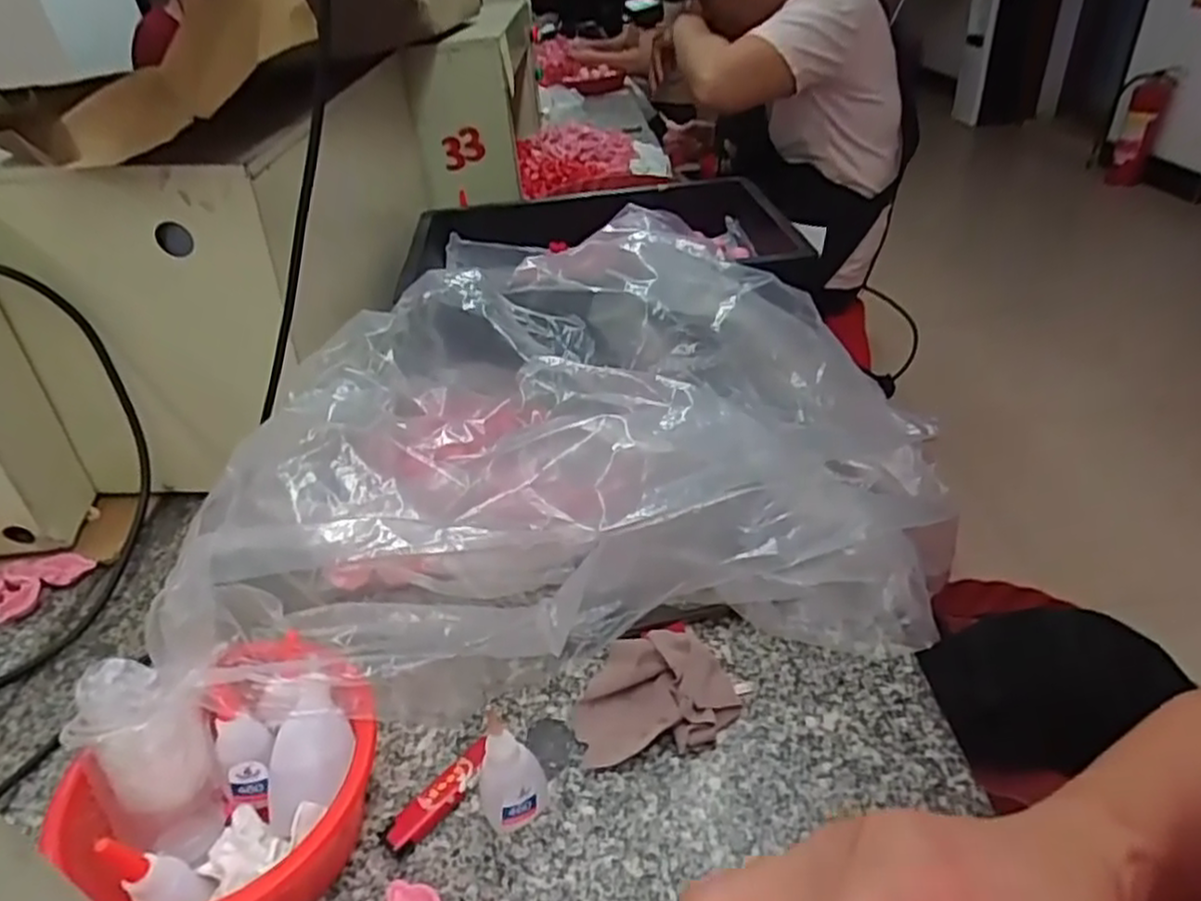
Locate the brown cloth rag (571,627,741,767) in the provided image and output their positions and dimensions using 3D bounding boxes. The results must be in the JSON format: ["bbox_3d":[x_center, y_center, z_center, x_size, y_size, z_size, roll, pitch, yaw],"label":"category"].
[{"bbox_3d":[0.031,0.144,0.445,0.094,0.031,0.071,-9,34,-5],"label":"brown cloth rag"}]

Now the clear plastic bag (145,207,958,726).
[{"bbox_3d":[0.008,-0.021,0.563,0.499,0.177,0.389,-12,35,-9],"label":"clear plastic bag"}]

